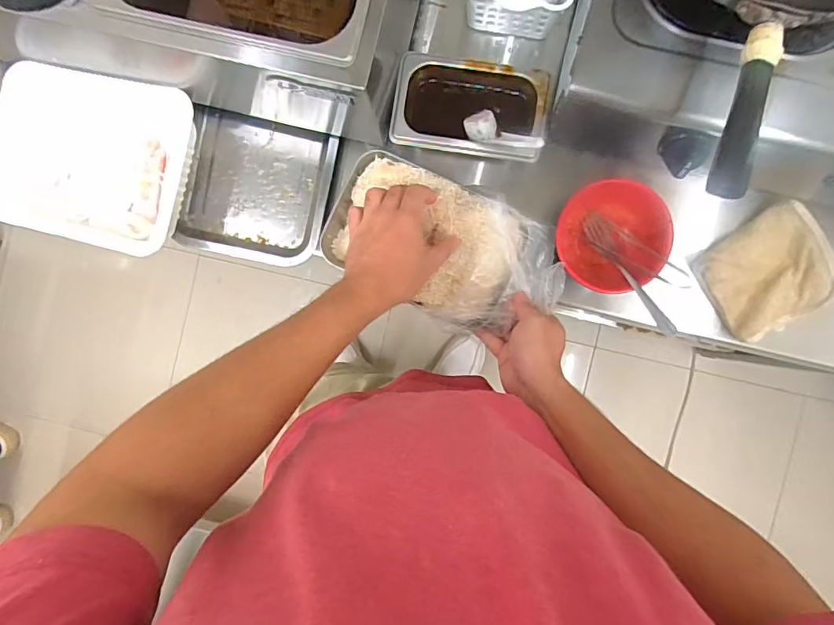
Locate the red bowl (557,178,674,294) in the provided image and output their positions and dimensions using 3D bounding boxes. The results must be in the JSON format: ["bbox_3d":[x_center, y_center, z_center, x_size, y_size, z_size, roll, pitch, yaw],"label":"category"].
[{"bbox_3d":[0.236,-0.092,0.569,0.118,0.052,0.131,-10,90,3],"label":"red bowl"}]

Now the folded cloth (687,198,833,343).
[{"bbox_3d":[0.424,-0.047,0.575,0.133,0.041,0.127,-34,89,3],"label":"folded cloth"}]

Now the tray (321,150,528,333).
[{"bbox_3d":[0.014,-0.086,0.568,0.236,0.049,0.148,24,92,2],"label":"tray"}]

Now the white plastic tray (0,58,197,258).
[{"bbox_3d":[-0.397,-0.195,0.601,0.238,0.067,0.213,12,92,2],"label":"white plastic tray"}]

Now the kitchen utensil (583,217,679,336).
[{"bbox_3d":[0.241,-0.055,0.564,0.031,0.021,0.148,-27,66,3],"label":"kitchen utensil"}]

